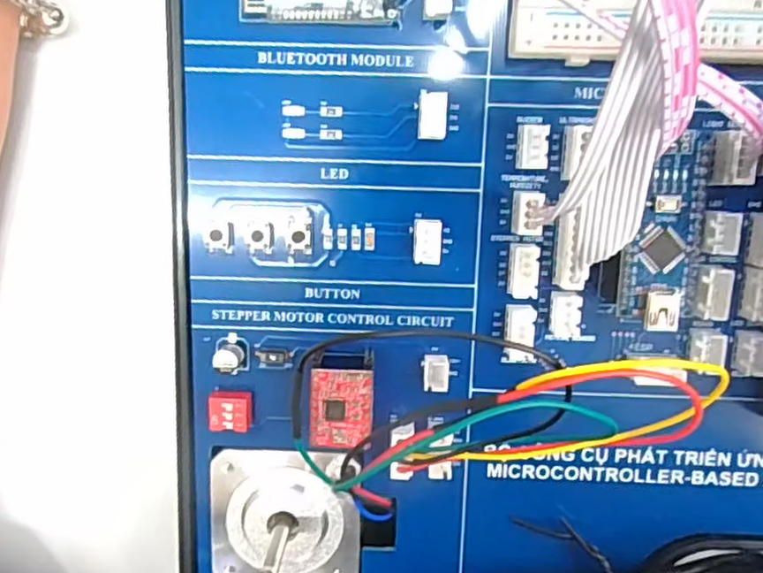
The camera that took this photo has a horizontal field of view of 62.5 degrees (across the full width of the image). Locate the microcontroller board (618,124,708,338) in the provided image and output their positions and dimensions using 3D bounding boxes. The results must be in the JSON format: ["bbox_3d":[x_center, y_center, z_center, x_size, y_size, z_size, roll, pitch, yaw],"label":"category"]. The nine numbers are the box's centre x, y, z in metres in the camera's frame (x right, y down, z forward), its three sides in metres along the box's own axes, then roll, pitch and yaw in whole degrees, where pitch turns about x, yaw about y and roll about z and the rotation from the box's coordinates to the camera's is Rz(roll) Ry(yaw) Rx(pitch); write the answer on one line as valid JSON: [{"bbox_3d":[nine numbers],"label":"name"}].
[{"bbox_3d":[0.067,-0.014,0.152,0.017,0.016,0.045,3,100,0],"label":"microcontroller board"}]

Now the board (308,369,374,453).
[{"bbox_3d":[-0.010,0.030,0.164,0.015,0.016,0.020,3,100,0],"label":"board"}]

